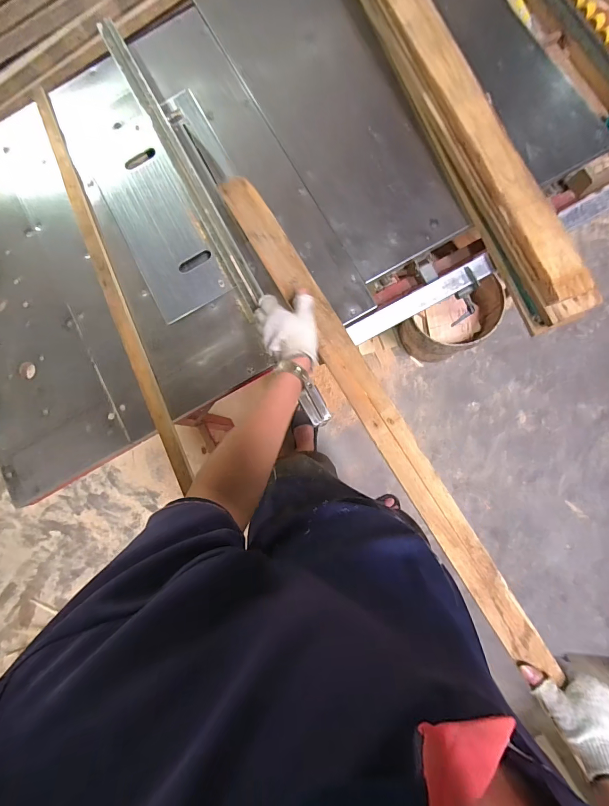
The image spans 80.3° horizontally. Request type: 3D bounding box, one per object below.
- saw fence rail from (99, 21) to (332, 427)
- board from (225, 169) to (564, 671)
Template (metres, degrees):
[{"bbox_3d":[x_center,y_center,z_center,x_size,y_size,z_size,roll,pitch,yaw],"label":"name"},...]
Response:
[{"bbox_3d":[-0.255,-0.501,0.758,0.048,0.038,0.713,-28,84,-2],"label":"saw fence rail"},{"bbox_3d":[0.102,-0.015,0.599,0.061,0.021,0.911,-31,79,-2],"label":"board"}]

